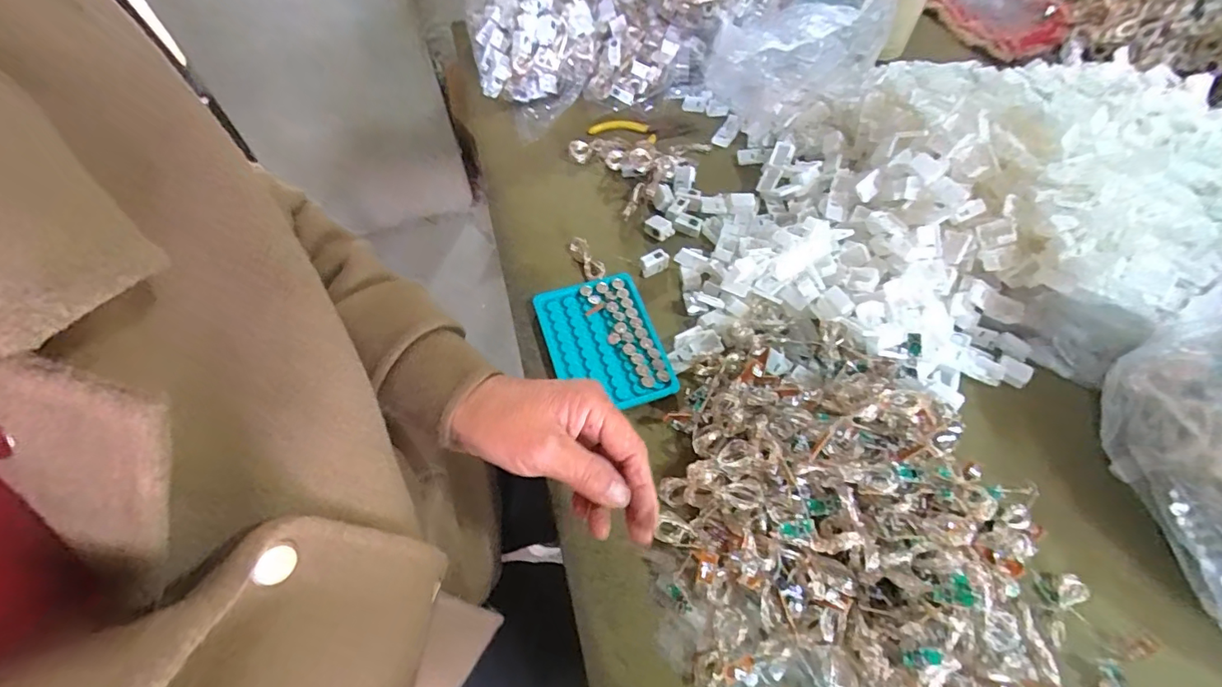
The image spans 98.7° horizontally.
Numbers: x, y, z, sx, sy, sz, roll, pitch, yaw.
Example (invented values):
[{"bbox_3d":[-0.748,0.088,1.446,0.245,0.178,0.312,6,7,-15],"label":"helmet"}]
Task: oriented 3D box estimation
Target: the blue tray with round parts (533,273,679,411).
[{"bbox_3d":[-0.007,-0.002,0.458,0.093,0.007,0.127,-18,60,-10],"label":"blue tray with round parts"}]

